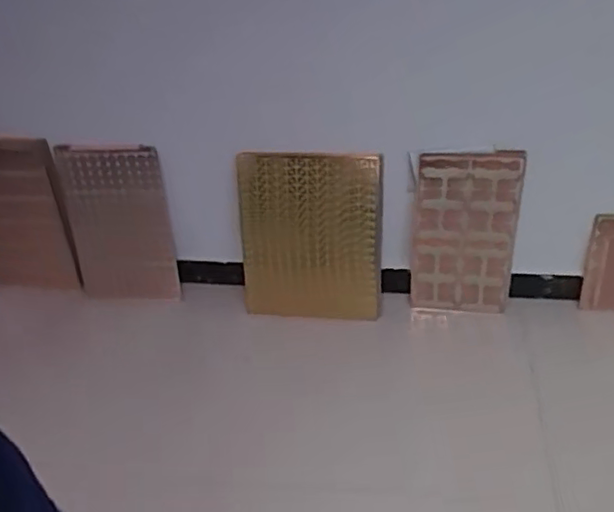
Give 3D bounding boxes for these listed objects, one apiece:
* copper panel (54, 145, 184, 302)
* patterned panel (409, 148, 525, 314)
[{"bbox_3d":[-0.565,-0.090,1.871,0.309,0.500,0.028,2,28,6],"label":"copper panel"},{"bbox_3d":[0.436,-0.047,1.743,0.275,0.495,0.032,6,29,15],"label":"patterned panel"}]

